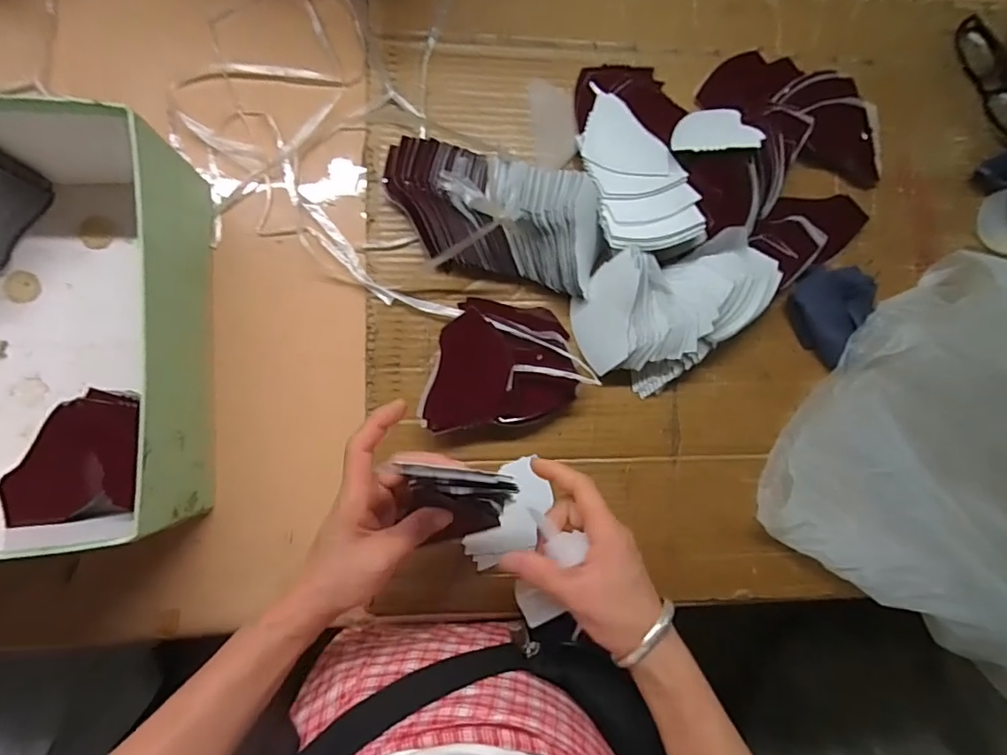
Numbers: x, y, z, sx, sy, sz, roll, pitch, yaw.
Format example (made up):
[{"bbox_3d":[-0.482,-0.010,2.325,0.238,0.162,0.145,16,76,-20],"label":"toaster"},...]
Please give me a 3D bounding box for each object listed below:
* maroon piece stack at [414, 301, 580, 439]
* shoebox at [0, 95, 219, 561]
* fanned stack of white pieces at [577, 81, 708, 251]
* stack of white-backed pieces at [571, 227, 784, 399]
[{"bbox_3d":[-0.005,-0.014,0.461,0.138,0.037,0.113,-5,89,-7],"label":"maroon piece stack"},{"bbox_3d":[-0.357,-0.032,0.391,0.240,0.119,0.316,1,87,-5],"label":"shoebox"},{"bbox_3d":[0.119,-0.189,0.473,0.087,0.052,0.160,-11,89,-6],"label":"fanned stack of white pieces"},{"bbox_3d":[0.154,-0.073,0.471,0.184,0.054,0.122,-40,91,-6],"label":"stack of white-backed pieces"}]

